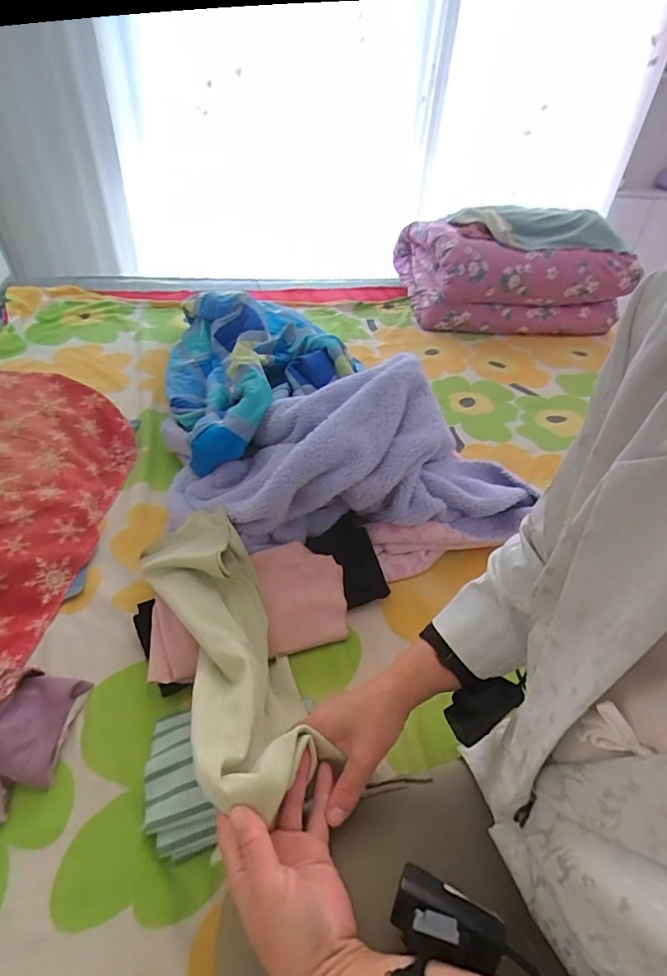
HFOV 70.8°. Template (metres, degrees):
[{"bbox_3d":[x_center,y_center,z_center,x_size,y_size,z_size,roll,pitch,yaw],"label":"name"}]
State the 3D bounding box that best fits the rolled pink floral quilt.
[{"bbox_3d":[0.592,-0.751,1.602,0.657,0.301,0.455,-3,42,-9],"label":"rolled pink floral quilt"}]

